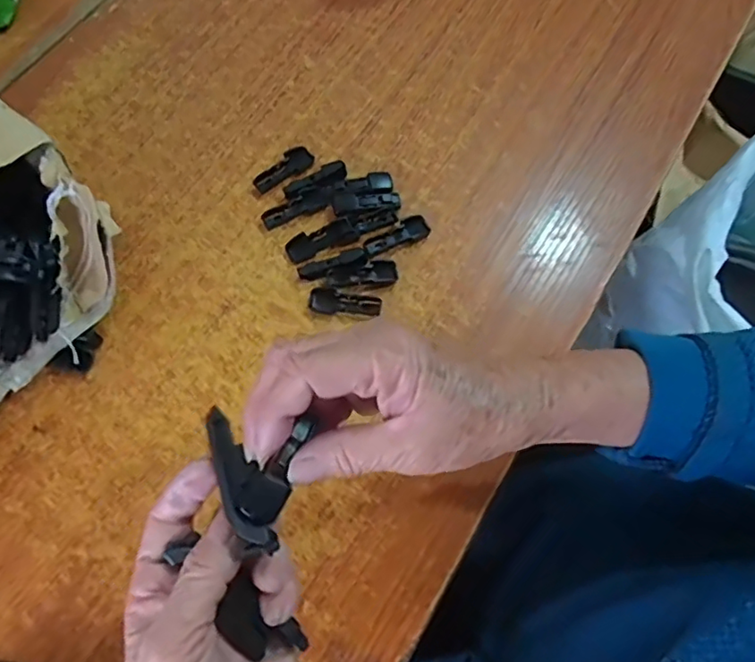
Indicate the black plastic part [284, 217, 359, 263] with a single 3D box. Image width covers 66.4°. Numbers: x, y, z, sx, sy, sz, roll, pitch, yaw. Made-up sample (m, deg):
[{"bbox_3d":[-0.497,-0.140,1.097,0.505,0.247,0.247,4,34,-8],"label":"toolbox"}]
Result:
[{"bbox_3d":[-0.042,-0.069,0.431,0.054,0.013,0.020,-21,72,-9],"label":"black plastic part"}]

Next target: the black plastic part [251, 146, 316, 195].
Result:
[{"bbox_3d":[-0.073,-0.128,0.458,0.021,0.007,0.052,40,74,12],"label":"black plastic part"}]

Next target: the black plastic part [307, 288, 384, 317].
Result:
[{"bbox_3d":[-0.024,-0.020,0.418,0.052,0.008,0.018,8,70,2],"label":"black plastic part"}]

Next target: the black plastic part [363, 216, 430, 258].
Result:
[{"bbox_3d":[0.014,-0.072,0.436,0.052,0.007,0.018,-22,72,-9],"label":"black plastic part"}]

